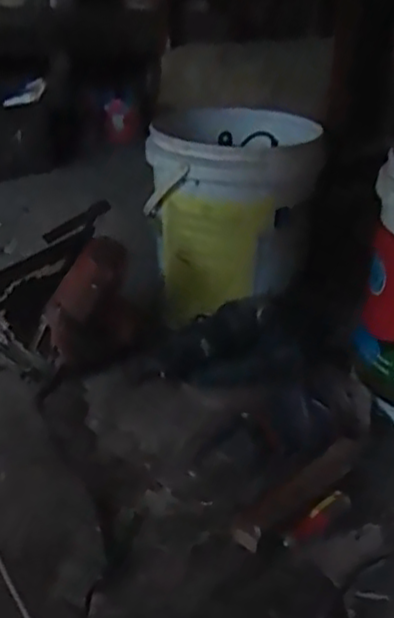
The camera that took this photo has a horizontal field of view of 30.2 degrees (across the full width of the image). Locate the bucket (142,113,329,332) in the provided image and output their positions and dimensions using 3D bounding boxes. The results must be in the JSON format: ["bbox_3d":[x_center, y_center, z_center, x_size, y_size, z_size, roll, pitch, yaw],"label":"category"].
[{"bbox_3d":[0.070,-0.175,1.345,0.304,0.324,0.307,8,27,15],"label":"bucket"}]

